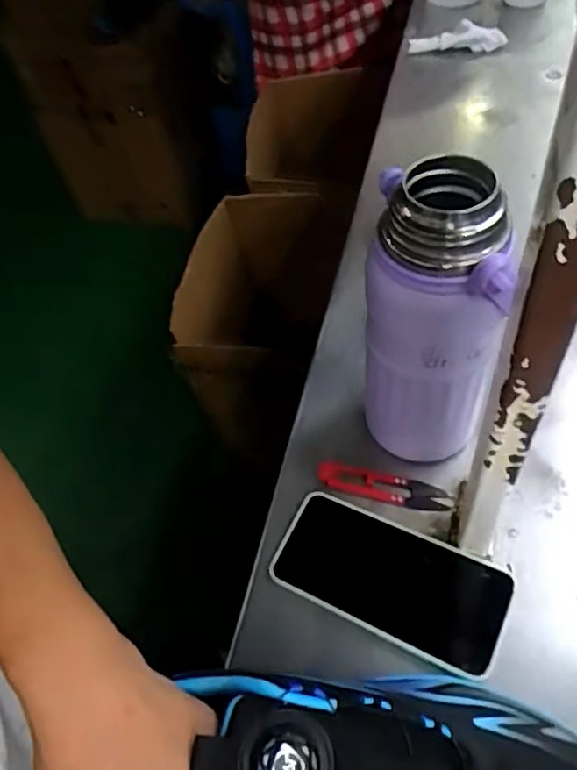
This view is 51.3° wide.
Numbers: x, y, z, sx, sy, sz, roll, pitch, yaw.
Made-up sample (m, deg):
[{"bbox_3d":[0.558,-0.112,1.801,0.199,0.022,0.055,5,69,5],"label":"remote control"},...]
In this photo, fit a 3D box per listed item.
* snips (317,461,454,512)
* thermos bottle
[{"bbox_3d":[0.073,0.079,0.466,0.101,0.006,0.023,8,60,14],"label":"snips"},{"bbox_3d":[0.090,-0.030,0.400,0.073,0.229,0.080,-1,58,8],"label":"thermos bottle"}]

